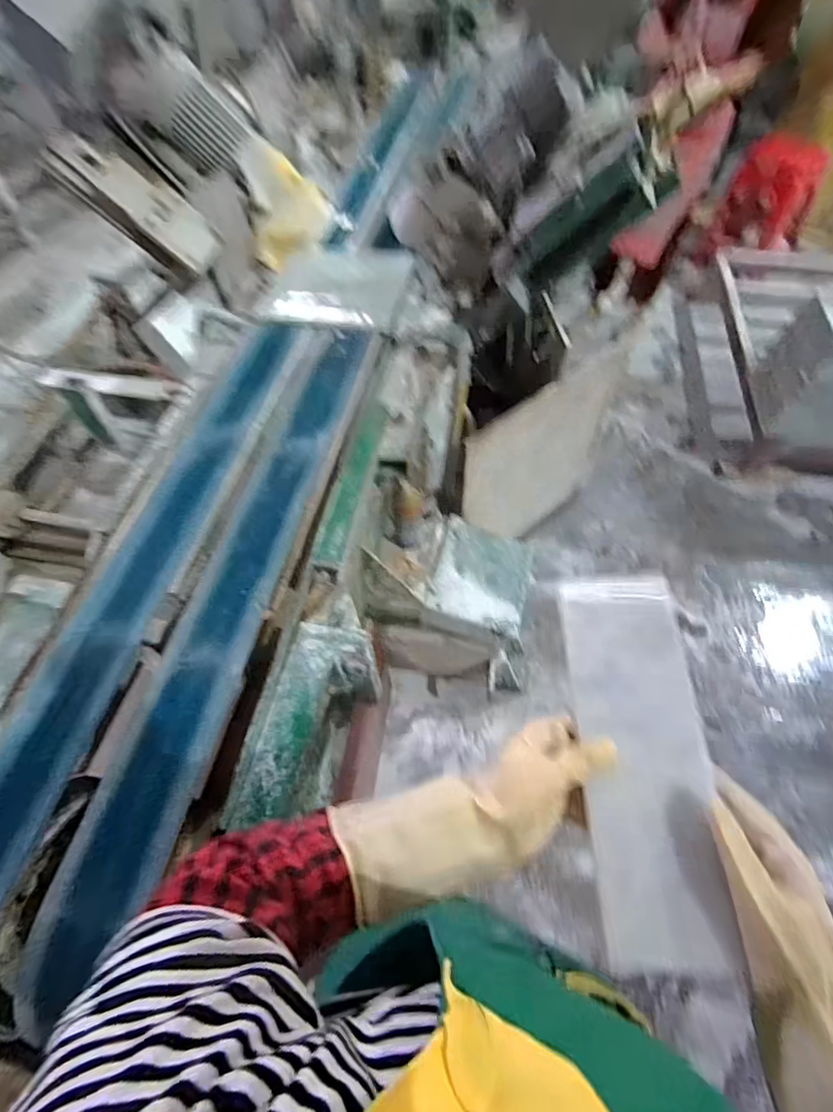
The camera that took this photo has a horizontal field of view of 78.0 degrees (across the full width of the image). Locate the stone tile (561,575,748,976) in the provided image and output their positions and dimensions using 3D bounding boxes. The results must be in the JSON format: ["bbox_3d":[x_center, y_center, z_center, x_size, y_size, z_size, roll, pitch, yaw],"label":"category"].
[{"bbox_3d":[0.185,0.157,0.422,0.095,0.020,0.296,-9,65,18],"label":"stone tile"}]

